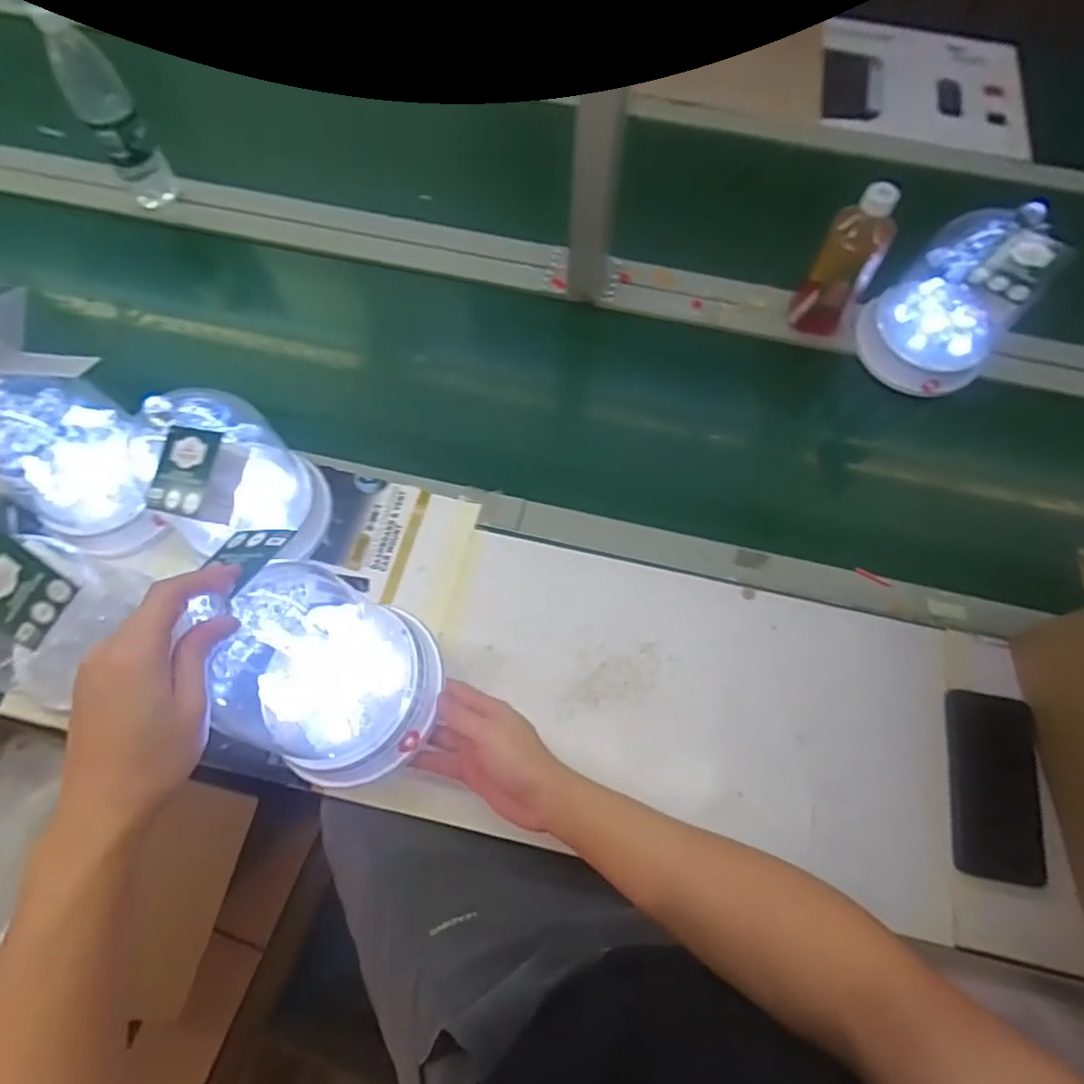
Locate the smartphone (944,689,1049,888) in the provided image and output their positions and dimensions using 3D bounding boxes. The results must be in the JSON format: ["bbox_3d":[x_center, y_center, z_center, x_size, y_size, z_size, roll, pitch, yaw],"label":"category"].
[{"bbox_3d":[0.430,0.229,0.585,0.077,0.012,0.164,7,68,2],"label":"smartphone"}]

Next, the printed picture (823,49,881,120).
[{"bbox_3d":[0.503,-0.743,1.006,0.087,0.008,0.169,13,68,4],"label":"printed picture"}]

